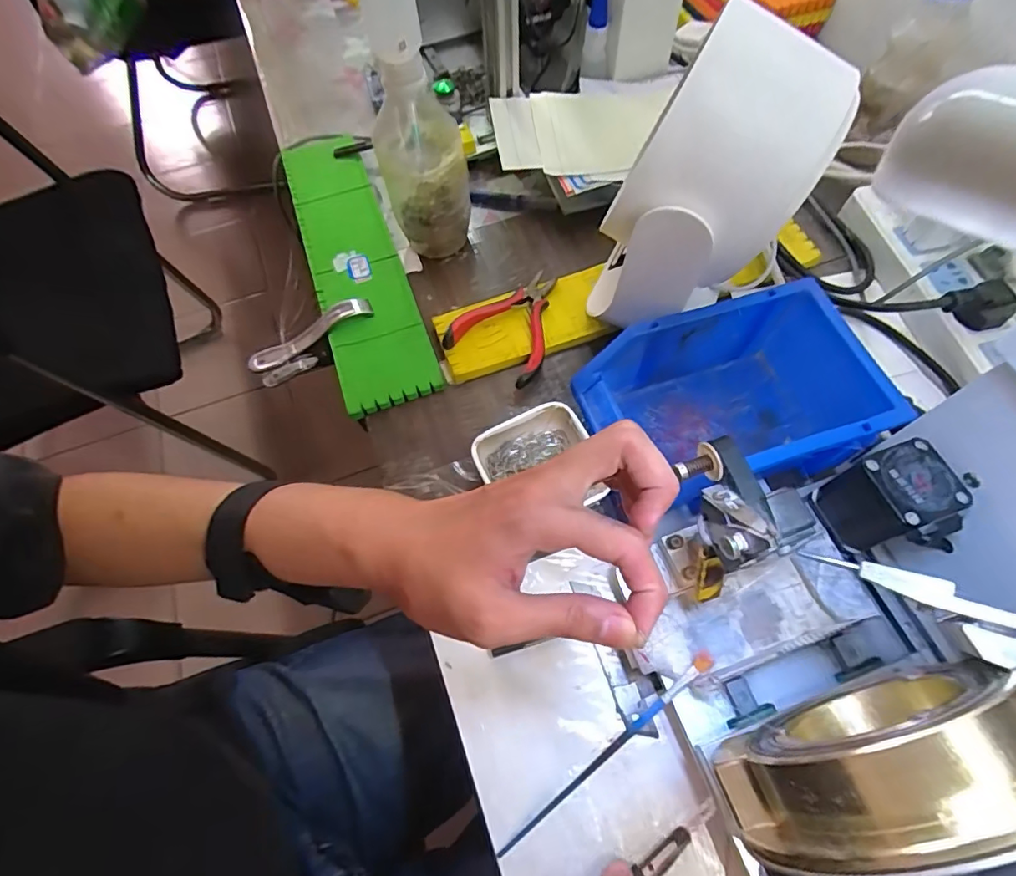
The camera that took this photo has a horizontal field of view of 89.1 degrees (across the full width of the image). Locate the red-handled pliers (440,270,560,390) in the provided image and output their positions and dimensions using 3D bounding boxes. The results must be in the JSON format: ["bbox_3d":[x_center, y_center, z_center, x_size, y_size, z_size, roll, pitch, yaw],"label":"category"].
[{"bbox_3d":[0.006,-0.103,0.440,0.084,0.023,0.105,28,69,15],"label":"red-handled pliers"}]

